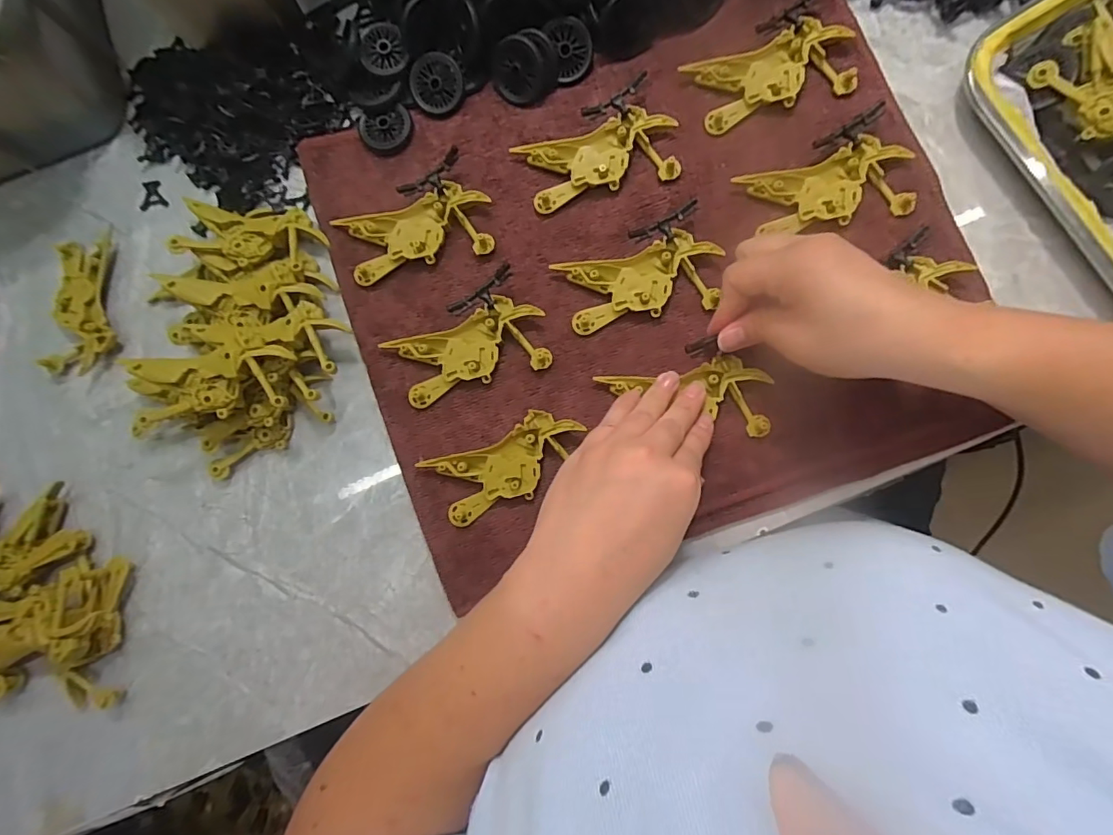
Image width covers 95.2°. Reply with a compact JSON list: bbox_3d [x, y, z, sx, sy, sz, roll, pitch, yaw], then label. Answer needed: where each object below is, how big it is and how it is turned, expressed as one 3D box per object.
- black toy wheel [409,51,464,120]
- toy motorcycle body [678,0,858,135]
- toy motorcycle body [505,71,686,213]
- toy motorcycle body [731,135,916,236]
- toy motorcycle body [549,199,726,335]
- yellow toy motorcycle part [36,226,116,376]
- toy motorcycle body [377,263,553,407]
[{"bbox_3d":[-0.083,-0.229,0.350,0.035,0.004,0.040,2,102,-2],"label":"black toy wheel"},{"bbox_3d":[0.142,-0.224,0.332,0.100,0.012,0.065,-29,83,2],"label":"toy motorcycle body"},{"bbox_3d":[0.027,-0.179,0.339,0.097,0.012,0.064,-17,83,4],"label":"toy motorcycle body"},{"bbox_3d":[0.172,-0.147,0.325,0.100,0.010,0.047,-10,84,4],"label":"toy motorcycle body"},{"bbox_3d":[0.055,-0.090,0.328,0.098,0.014,0.059,-22,83,3],"label":"toy motorcycle body"},{"bbox_3d":[-0.336,-0.081,0.362,0.047,0.015,0.098,-1,85,5],"label":"yellow toy motorcycle part"},{"bbox_3d":[-0.056,-0.044,0.334,0.098,0.014,0.065,-32,83,2],"label":"toy motorcycle body"}]

